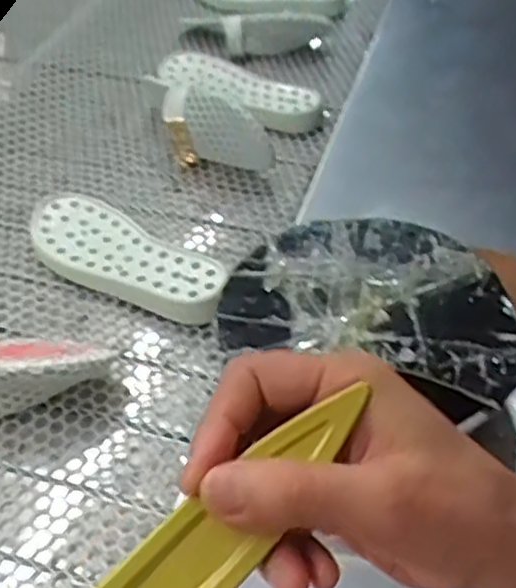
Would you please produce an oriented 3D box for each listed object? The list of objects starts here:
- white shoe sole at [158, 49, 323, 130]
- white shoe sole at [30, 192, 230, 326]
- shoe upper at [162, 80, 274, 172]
[{"bbox_3d":[-0.030,-0.271,0.947,0.259,0.029,0.075,31,54,27],"label":"white shoe sole"},{"bbox_3d":[-0.142,-0.039,0.726,0.256,0.034,0.091,31,54,26],"label":"white shoe sole"},{"bbox_3d":[-0.055,-0.185,0.823,0.141,0.092,0.056,26,52,23],"label":"shoe upper"}]

